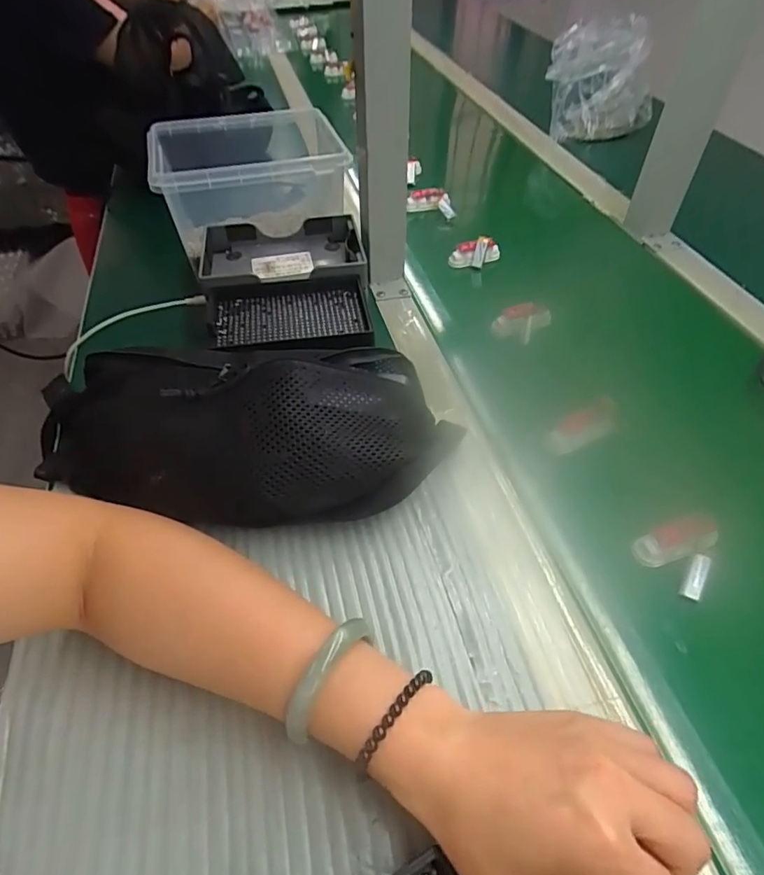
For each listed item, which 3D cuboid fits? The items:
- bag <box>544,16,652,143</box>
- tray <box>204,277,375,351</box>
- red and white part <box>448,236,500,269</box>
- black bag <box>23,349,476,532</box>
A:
[{"bbox_3d":[0.349,-0.559,0.829,0.157,0.152,0.079,-9,49,-8],"label":"bag"},{"bbox_3d":[-0.084,-0.100,0.455,0.146,0.025,0.101,-3,48,-3],"label":"tray"},{"bbox_3d":[0.110,-0.215,0.602,0.061,0.036,0.018,-11,49,-10],"label":"red and white part"},{"bbox_3d":[-0.092,-0.002,0.366,0.289,0.087,0.121,-2,48,-1],"label":"black bag"}]

